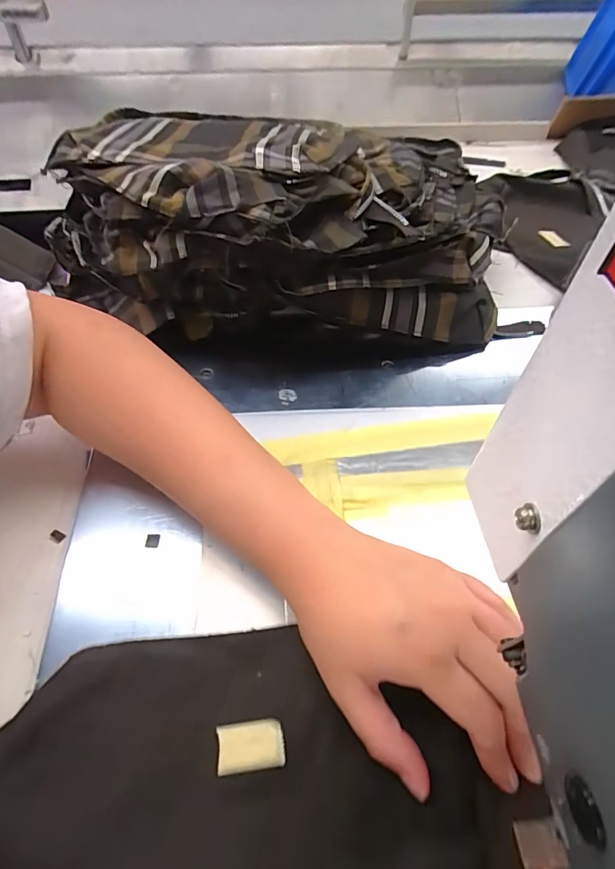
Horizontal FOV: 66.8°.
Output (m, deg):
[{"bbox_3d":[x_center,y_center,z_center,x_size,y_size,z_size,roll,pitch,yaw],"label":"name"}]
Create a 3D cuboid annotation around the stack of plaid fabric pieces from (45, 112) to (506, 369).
[{"bbox_3d":[-0.026,-0.169,0.392,0.380,0.118,0.175,12,52,3],"label":"stack of plaid fabric pieces"}]

